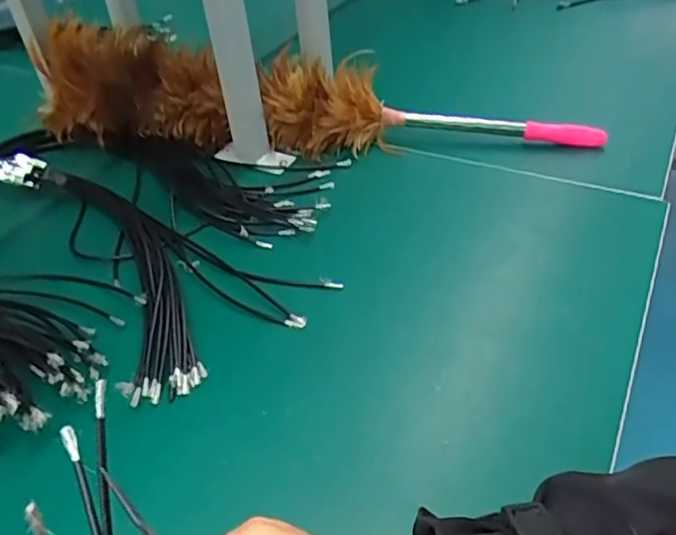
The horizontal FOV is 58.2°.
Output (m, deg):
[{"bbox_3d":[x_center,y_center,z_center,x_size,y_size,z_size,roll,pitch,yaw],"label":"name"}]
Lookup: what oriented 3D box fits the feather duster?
[{"bbox_3d":[-0.058,-0.216,0.750,0.696,0.104,0.113,3,42,12],"label":"feather duster"}]

